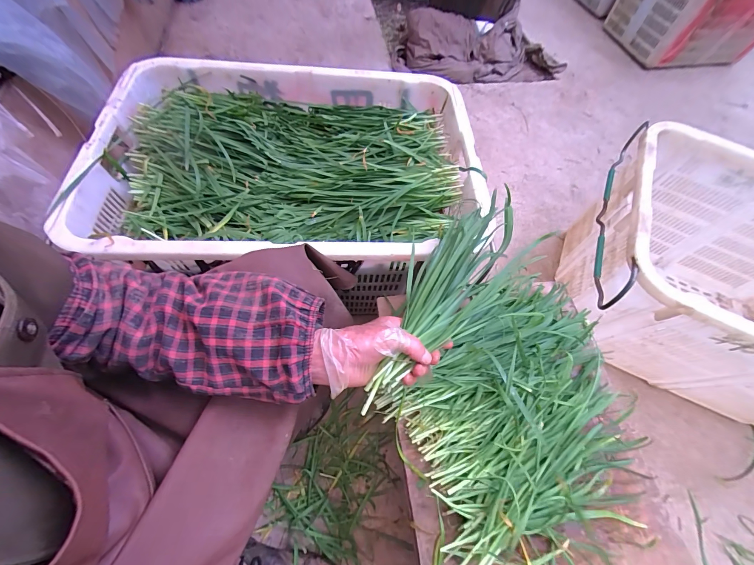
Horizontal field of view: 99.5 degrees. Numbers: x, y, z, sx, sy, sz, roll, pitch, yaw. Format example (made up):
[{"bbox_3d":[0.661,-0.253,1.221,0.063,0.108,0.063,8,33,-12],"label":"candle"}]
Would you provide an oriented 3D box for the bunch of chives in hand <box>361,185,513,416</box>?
[{"bbox_3d":[0.072,0.016,0.403,0.080,0.038,0.298,32,74,13],"label":"bunch of chives in hand"}]

